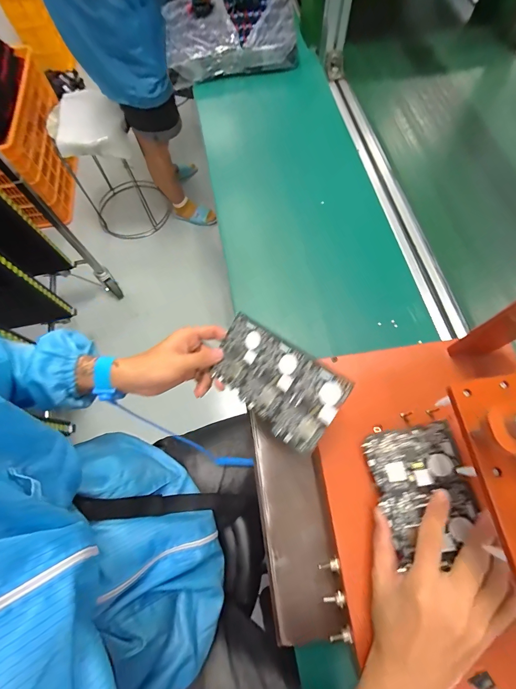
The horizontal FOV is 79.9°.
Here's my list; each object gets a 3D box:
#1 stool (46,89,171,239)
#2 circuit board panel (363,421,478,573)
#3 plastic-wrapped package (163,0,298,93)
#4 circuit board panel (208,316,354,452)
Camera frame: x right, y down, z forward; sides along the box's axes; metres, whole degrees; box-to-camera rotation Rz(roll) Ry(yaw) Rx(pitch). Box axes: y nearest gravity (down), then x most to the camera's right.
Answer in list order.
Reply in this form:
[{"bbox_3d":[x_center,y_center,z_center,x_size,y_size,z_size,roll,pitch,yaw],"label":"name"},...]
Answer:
[{"bbox_3d":[-0.590,-0.688,1.266,0.314,0.478,0.257,-29,71,-8],"label":"stool"},{"bbox_3d":[0.159,0.139,0.297,0.083,0.004,0.114,-15,70,11],"label":"circuit board panel"},{"bbox_3d":[-0.067,-0.748,0.733,0.310,0.042,0.299,-10,69,-1],"label":"plastic-wrapped package"},{"bbox_3d":[0.014,0.035,0.337,0.161,0.004,0.084,36,97,35],"label":"circuit board panel"}]

